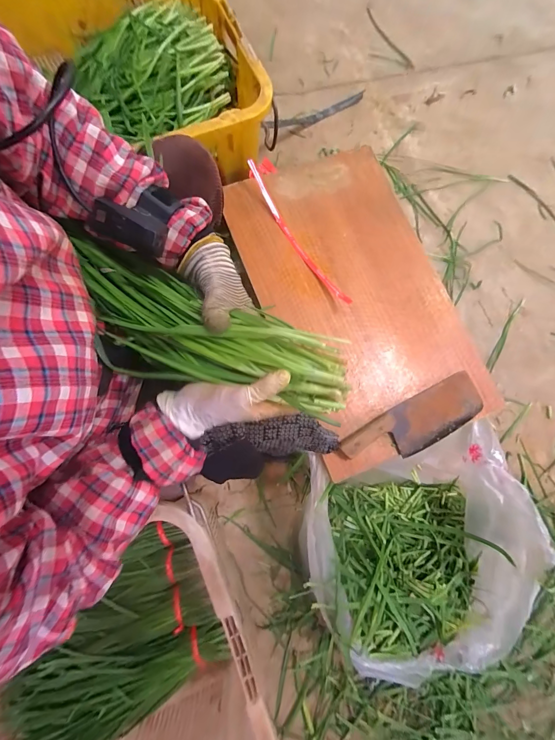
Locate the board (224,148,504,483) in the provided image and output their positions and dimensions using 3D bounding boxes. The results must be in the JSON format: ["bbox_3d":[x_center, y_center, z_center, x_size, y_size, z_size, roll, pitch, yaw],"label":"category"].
[{"bbox_3d":[0.148,-0.146,0.613,0.349,0.033,0.611,-22,84,-7],"label":"board"}]

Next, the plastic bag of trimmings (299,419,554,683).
[{"bbox_3d":[0.278,0.370,0.662,0.418,0.242,0.423,-10,83,-5],"label":"plastic bag of trimmings"}]

